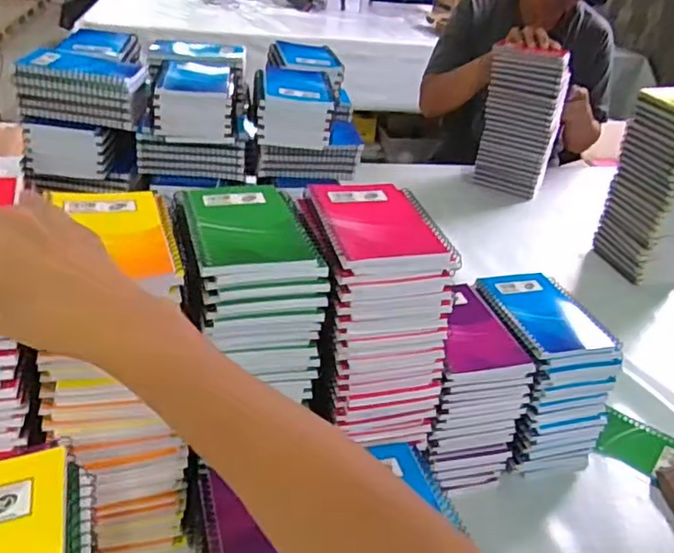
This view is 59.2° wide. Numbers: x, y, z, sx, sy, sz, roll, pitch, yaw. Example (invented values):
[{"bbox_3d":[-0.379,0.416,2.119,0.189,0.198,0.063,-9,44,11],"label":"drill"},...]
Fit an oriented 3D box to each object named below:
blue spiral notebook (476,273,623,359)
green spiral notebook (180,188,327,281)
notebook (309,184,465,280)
[{"bbox_3d":[0.207,0.034,0.597,0.101,0.008,0.135,-1,32,-13],"label":"blue spiral notebook"},{"bbox_3d":[-0.068,-0.036,0.456,0.090,0.015,0.126,-4,33,-17],"label":"green spiral notebook"},{"bbox_3d":[0.034,-0.043,0.482,0.094,0.015,0.129,-2,32,-14],"label":"notebook"}]

